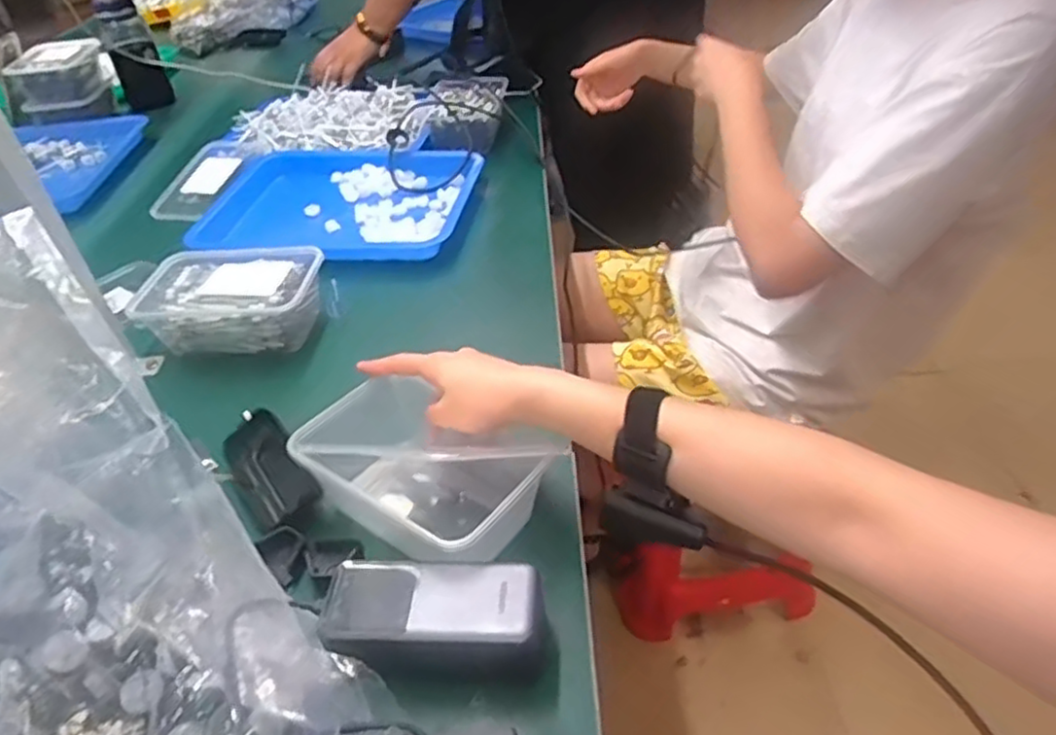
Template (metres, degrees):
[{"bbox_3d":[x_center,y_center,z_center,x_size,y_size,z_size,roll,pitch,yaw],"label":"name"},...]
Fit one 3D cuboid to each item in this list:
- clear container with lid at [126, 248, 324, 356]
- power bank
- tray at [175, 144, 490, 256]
[{"bbox_3d":[-0.295,-0.071,0.720,0.167,0.055,0.116,-1,40,6],"label":"clear container with lid"},{"bbox_3d":[-0.053,0.155,0.436,0.126,0.048,0.057,0,40,7],"label":"power bank"},{"bbox_3d":[-0.246,-0.220,0.928,0.341,0.028,0.269,2,40,9],"label":"tray"}]

